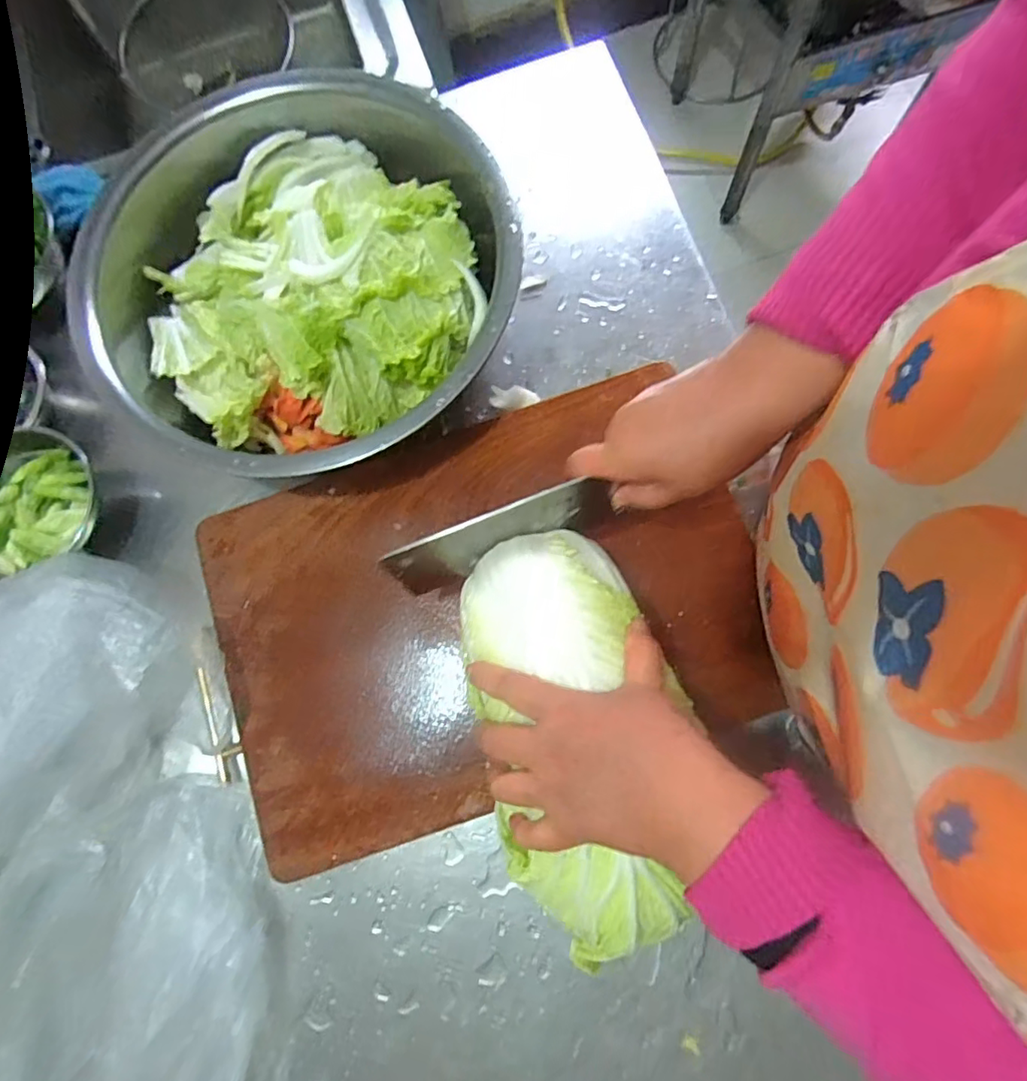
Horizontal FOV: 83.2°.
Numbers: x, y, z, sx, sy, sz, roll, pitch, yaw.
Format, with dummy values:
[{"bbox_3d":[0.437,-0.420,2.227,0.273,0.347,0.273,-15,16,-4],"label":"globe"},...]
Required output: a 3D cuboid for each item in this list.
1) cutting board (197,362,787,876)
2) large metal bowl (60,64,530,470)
[{"bbox_3d":[-0.028,0.053,0.515,0.457,0.036,0.323,-18,79,-4],"label":"cutting board"},{"bbox_3d":[-0.186,-0.227,0.522,0.366,0.102,0.367,-22,80,-4],"label":"large metal bowl"}]

